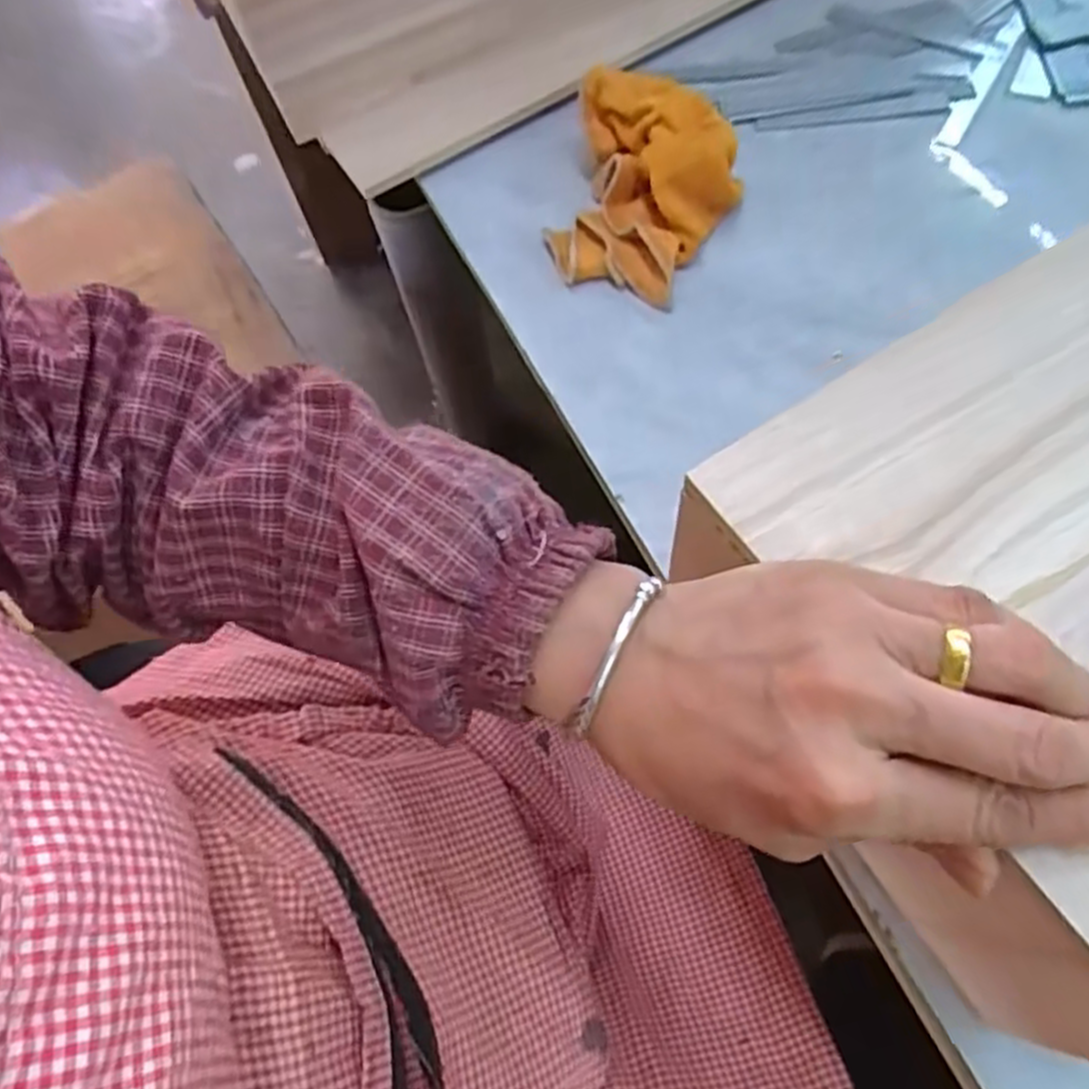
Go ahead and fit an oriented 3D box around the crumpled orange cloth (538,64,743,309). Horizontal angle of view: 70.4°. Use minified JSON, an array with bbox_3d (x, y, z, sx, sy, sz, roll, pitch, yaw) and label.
[{"bbox_3d":[0.058,-0.208,0.446,0.102,0.048,0.133,8,66,10],"label":"crumpled orange cloth"}]

